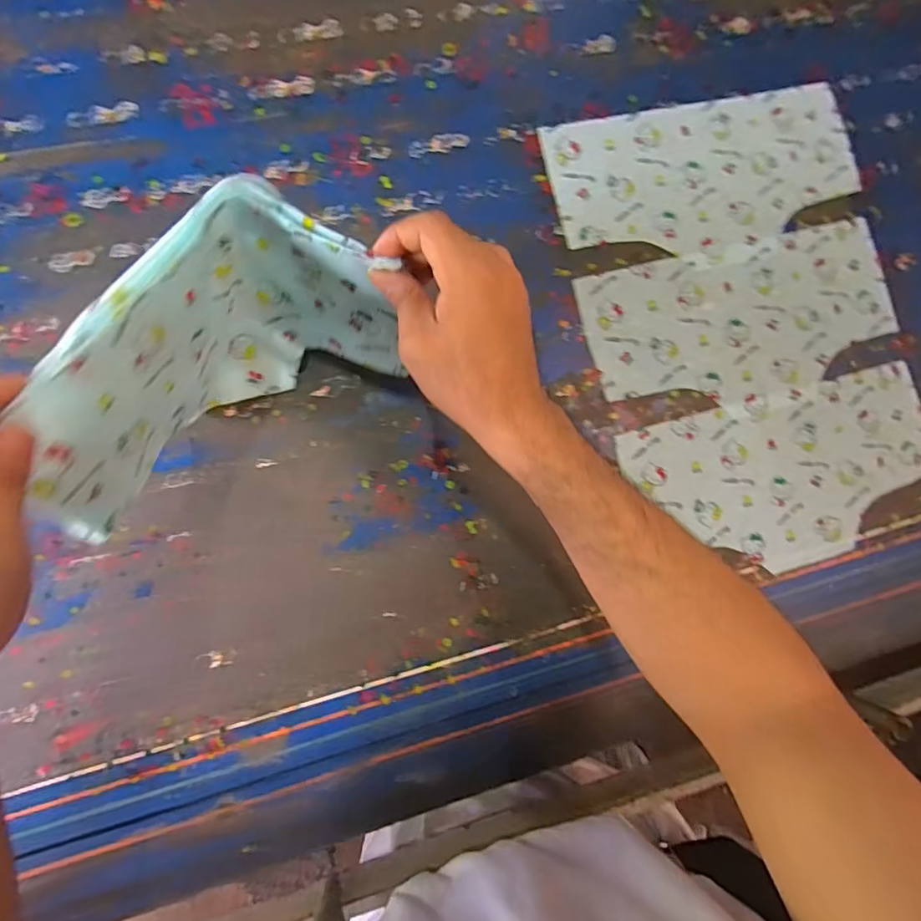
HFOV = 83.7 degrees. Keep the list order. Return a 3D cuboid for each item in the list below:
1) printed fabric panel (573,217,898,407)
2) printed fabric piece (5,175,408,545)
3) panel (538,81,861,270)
[{"bbox_3d":[0.279,-0.139,0.505,0.316,0.008,0.150,-15,89,-8],"label":"printed fabric panel"},{"bbox_3d":[-0.152,-0.047,0.347,0.111,0.178,0.225,30,84,-5],"label":"printed fabric piece"},{"bbox_3d":[0.246,-0.277,0.511,0.315,0.007,0.164,-14,89,-8],"label":"panel"}]

